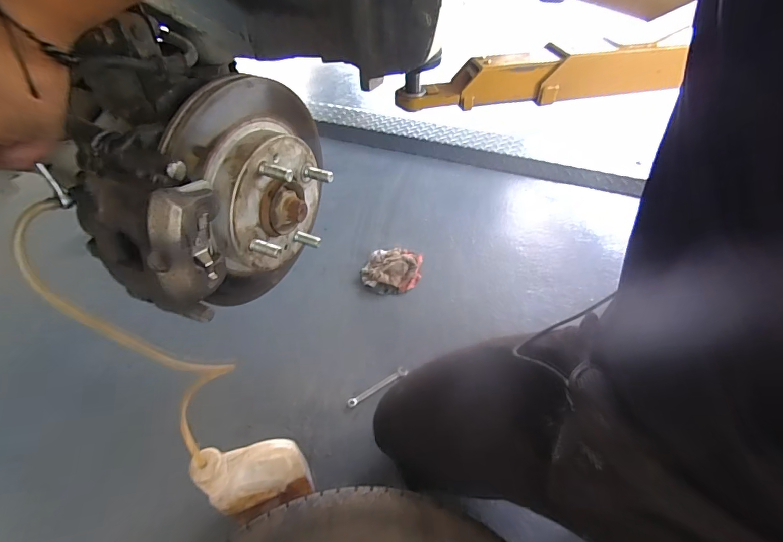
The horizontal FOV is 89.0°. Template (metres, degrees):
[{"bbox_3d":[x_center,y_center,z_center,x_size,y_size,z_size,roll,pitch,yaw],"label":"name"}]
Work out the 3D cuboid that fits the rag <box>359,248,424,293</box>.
[{"bbox_3d":[0.002,-0.003,1.049,0.147,0.029,0.160,3,45,4],"label":"rag"}]

